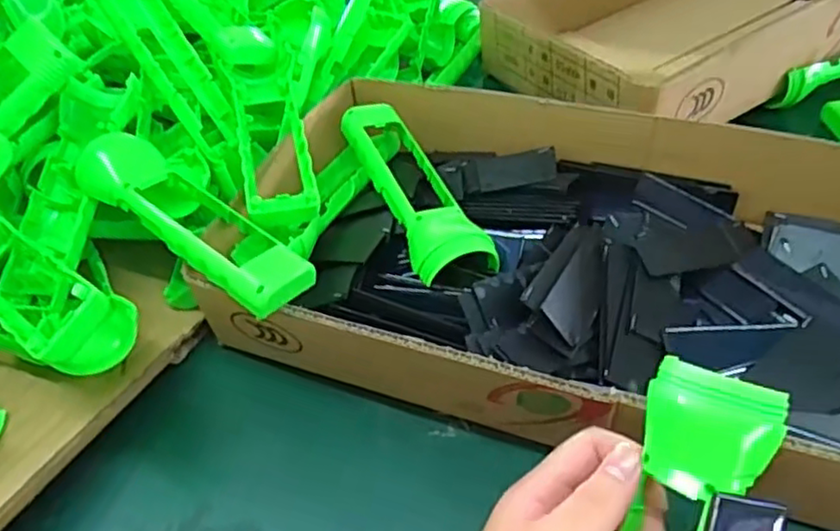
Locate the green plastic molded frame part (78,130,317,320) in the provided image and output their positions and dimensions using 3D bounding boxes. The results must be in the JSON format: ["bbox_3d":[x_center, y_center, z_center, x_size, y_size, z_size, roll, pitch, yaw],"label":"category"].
[{"bbox_3d":[-0.131,-0.032,0.379,0.161,0.025,0.044,29,57,29],"label":"green plastic molded frame part"}]

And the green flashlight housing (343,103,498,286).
[{"bbox_3d":[-0.005,-0.050,0.438,0.047,0.033,0.155,-20,48,-11],"label":"green flashlight housing"}]

